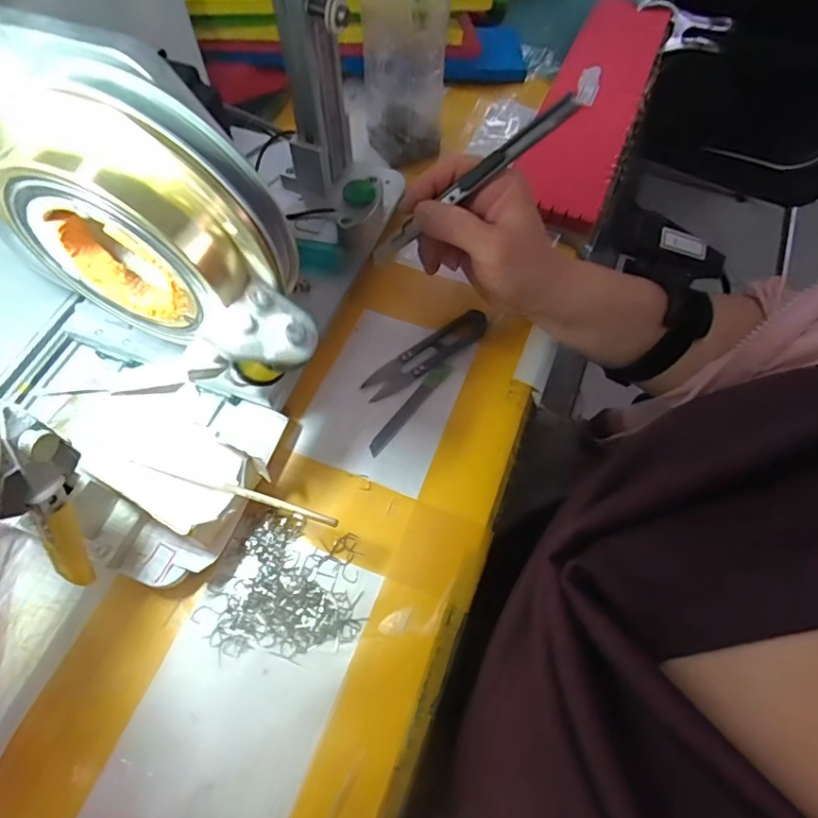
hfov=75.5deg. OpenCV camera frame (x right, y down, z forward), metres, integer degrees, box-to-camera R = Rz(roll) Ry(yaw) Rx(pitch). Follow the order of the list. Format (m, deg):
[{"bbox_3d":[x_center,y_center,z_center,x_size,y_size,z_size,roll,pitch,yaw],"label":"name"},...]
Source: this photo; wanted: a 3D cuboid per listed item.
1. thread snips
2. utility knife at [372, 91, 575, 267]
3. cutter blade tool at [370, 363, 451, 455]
[{"bbox_3d":[0.014,-0.039,0.368,0.101,0.006,0.021,-34,70,-18],"label":"thread snips"},{"bbox_3d":[0.034,-0.128,0.306,0.139,0.012,0.010,-33,64,21],"label":"utility knife"},{"bbox_3d":[0.001,-0.003,0.349,0.011,0.004,0.082,35,67,14],"label":"cutter blade tool"}]

